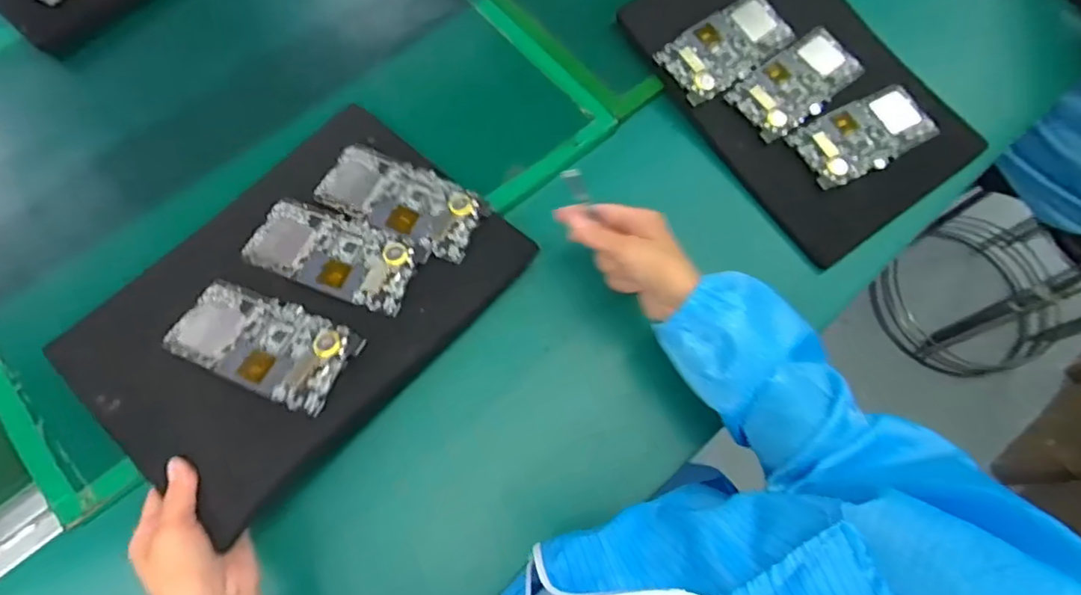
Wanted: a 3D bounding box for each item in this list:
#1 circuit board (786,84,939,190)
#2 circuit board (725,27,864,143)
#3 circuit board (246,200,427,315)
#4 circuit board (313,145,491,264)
[{"bbox_3d":[0.337,-0.173,0.604,0.145,0.010,0.074,-28,74,-11],"label":"circuit board"},{"bbox_3d":[0.272,-0.227,0.621,0.145,0.015,0.075,-37,76,-14],"label":"circuit board"},{"bbox_3d":[-0.183,-0.041,0.514,0.154,0.007,0.071,22,71,5],"label":"circuit board"},{"bbox_3d":[-0.129,-0.092,0.543,0.155,0.007,0.080,30,70,12],"label":"circuit board"}]

